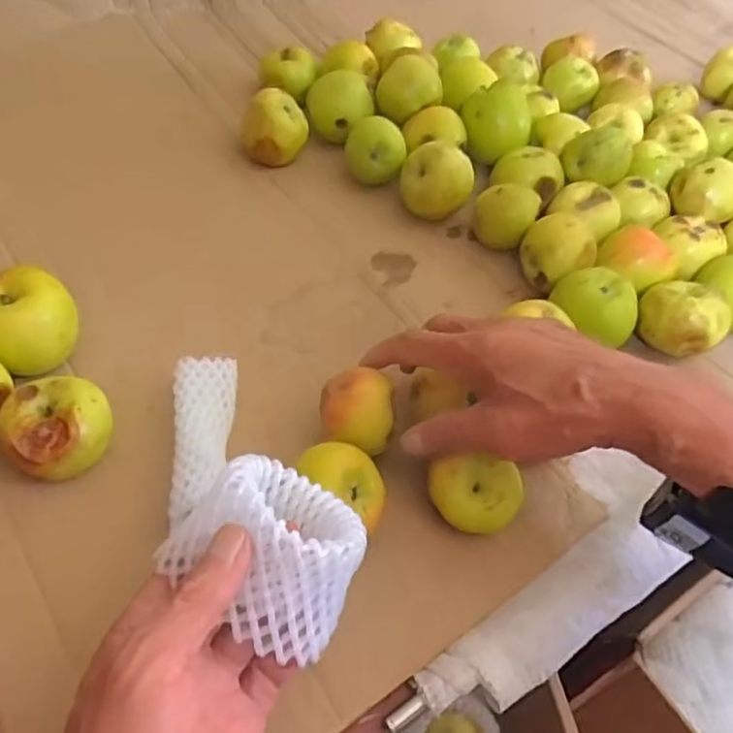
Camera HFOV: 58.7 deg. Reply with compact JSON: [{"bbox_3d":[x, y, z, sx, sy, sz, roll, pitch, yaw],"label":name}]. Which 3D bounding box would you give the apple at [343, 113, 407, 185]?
[{"bbox_3d":[0.007,-0.193,0.597,0.052,0.050,0.046,6,51,-3],"label":"apple"}]

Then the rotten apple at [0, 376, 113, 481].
[{"bbox_3d":[-0.177,0.041,0.381,0.055,0.056,0.049,-21,57,-23],"label":"rotten apple"}]

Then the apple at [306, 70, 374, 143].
[{"bbox_3d":[-0.026,-0.250,0.635,0.060,0.051,0.068,2,51,-6],"label":"apple"}]

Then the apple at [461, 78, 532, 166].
[{"bbox_3d":[0.124,-0.234,0.624,0.057,0.054,0.053,4,51,-5],"label":"apple"}]

